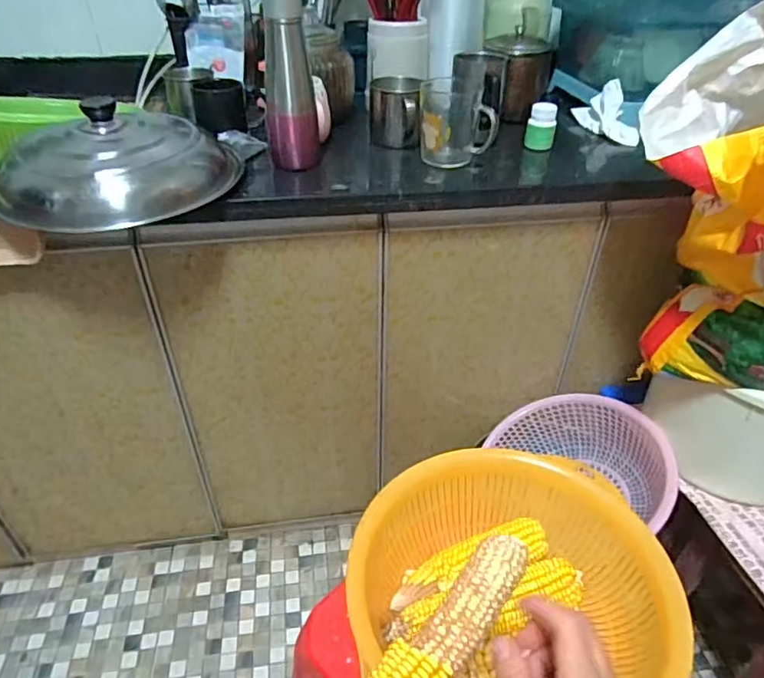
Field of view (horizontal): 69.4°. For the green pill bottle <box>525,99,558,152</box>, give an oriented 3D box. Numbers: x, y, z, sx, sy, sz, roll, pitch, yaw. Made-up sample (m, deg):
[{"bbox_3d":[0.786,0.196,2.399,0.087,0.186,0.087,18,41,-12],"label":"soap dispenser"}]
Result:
[{"bbox_3d":[0.246,-0.327,0.850,0.044,0.061,0.040,11,39,12],"label":"green pill bottle"}]

